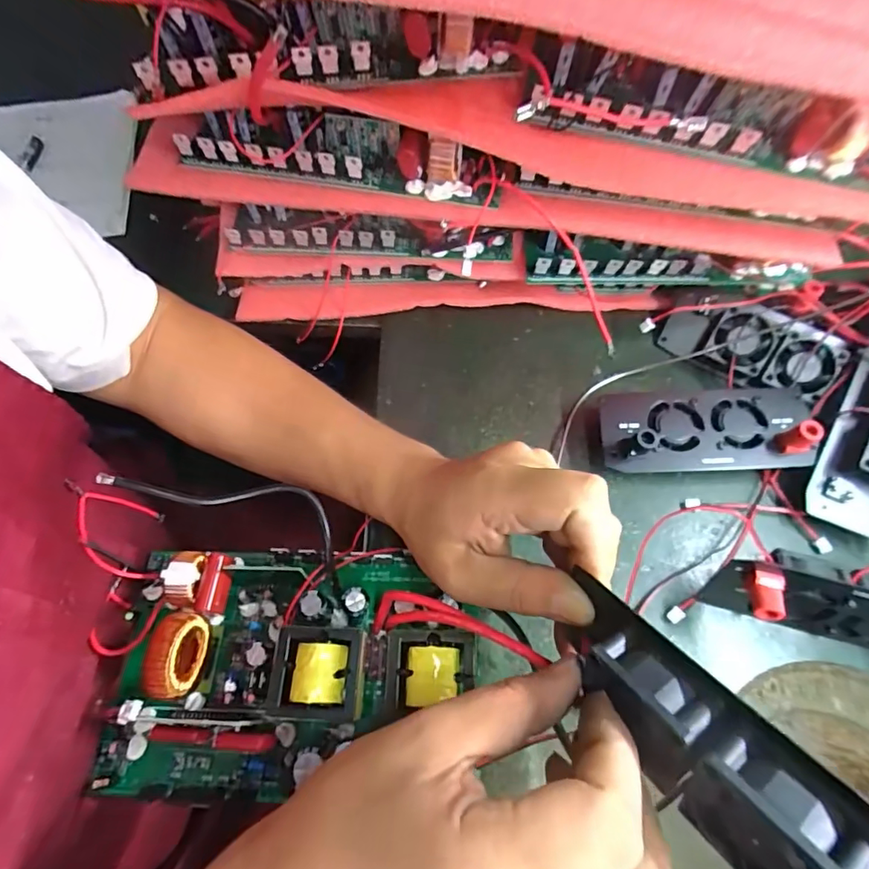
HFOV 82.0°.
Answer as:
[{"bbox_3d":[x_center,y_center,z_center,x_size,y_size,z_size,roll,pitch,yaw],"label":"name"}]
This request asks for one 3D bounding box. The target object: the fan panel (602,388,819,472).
[{"bbox_3d":[0.187,-0.003,0.342,0.141,0.044,0.060,0,63,-3],"label":"fan panel"}]

